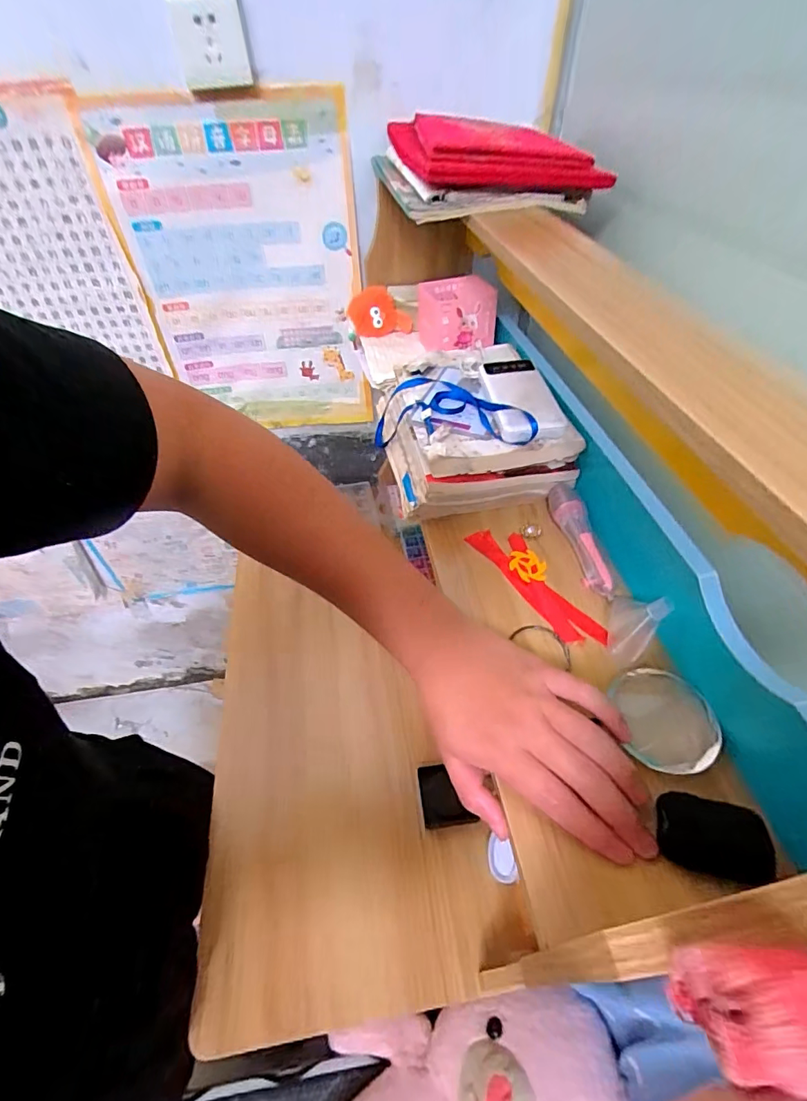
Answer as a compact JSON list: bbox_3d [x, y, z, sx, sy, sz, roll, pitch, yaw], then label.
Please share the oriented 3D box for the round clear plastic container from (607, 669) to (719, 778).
[{"bbox_3d":[0.193,0.122,0.350,0.069,0.018,0.073,-1,46,1],"label":"round clear plastic container"}]

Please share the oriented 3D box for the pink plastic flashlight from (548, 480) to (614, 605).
[{"bbox_3d":[0.175,-0.017,0.477,0.037,0.029,0.140,-2,46,-1],"label":"pink plastic flashlight"}]

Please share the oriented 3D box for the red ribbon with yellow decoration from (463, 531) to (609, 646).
[{"bbox_3d":[0.129,0.029,0.458,0.047,0.011,0.160,-25,51,-21],"label":"red ribbon with yellow decoration"}]

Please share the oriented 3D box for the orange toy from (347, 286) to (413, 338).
[{"bbox_3d":[-0.040,-0.379,0.754,0.091,0.057,0.052,-20,49,-17],"label":"orange toy"}]

